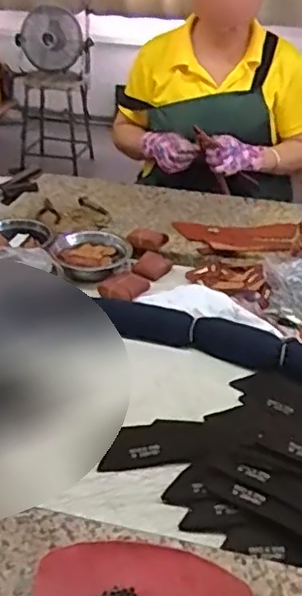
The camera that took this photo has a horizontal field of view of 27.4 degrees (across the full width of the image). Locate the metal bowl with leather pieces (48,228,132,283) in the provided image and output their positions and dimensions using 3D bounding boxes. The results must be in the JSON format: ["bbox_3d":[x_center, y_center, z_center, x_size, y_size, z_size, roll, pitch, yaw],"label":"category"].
[{"bbox_3d":[-0.113,-0.082,1.137,0.136,0.040,0.145,-15,36,-25],"label":"metal bowl with leather pieces"}]

